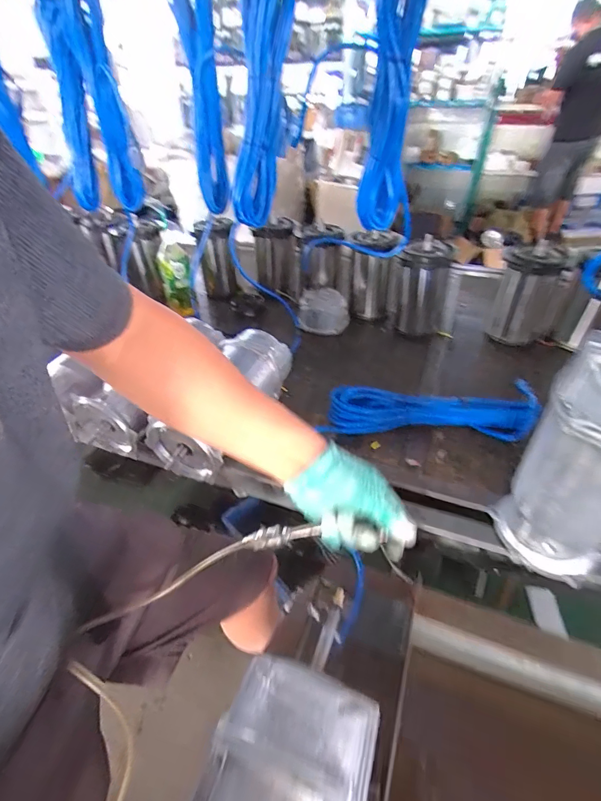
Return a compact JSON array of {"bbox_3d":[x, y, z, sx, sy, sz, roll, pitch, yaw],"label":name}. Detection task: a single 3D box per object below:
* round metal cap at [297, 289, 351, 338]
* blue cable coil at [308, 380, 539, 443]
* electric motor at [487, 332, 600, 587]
[{"bbox_3d":[0.062,-0.237,1.030,0.129,0.080,0.129,-1,39,1],"label":"round metal cap"},{"bbox_3d":[0.238,0.022,0.712,0.377,0.058,0.114,1,39,3],"label":"blue cable coil"},{"bbox_3d":[0.331,0.079,0.452,0.107,0.296,0.132,-30,47,-31],"label":"electric motor"}]

